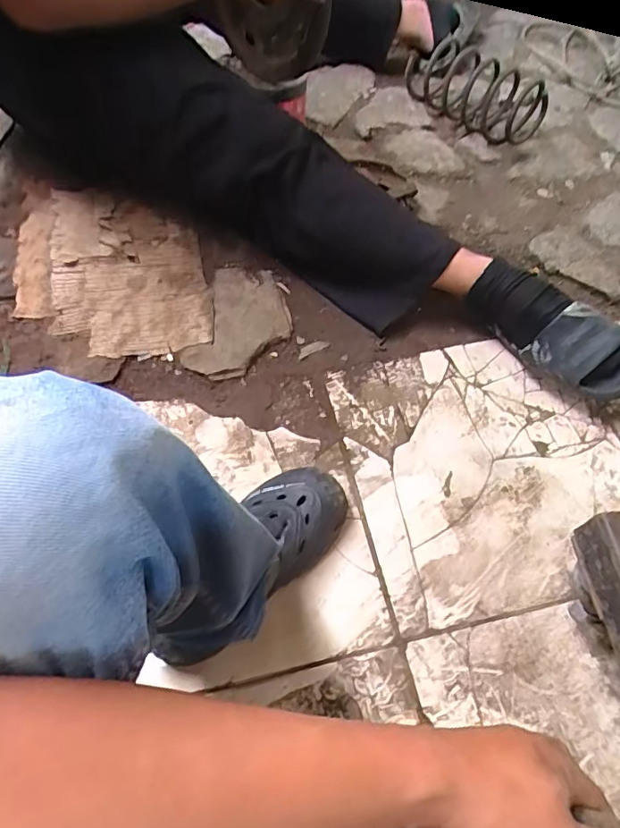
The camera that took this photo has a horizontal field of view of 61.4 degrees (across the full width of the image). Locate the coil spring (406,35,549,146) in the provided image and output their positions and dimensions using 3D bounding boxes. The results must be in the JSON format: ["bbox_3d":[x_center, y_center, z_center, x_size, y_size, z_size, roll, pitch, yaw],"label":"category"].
[{"bbox_3d":[0.338,-0.690,1.115,0.110,0.124,0.323,-40,67,-21],"label":"coil spring"}]

